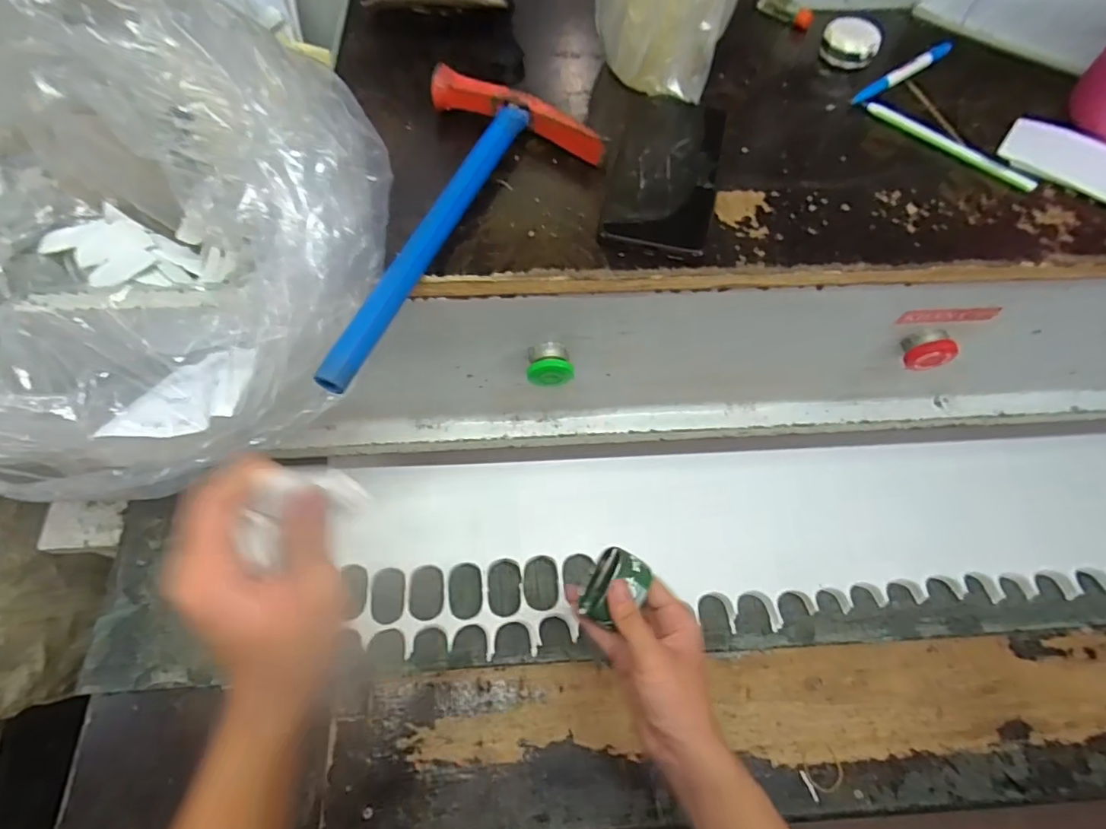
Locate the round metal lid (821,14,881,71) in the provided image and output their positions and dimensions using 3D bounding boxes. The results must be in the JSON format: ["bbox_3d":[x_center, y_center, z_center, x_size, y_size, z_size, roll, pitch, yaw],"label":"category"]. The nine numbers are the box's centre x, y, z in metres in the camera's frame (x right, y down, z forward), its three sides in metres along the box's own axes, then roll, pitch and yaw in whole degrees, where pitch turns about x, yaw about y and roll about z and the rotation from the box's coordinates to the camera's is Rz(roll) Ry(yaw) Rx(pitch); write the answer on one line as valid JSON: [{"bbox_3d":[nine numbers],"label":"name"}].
[{"bbox_3d":[0.264,-0.328,0.492,0.047,0.027,0.050,0,65,-1],"label":"round metal lid"}]

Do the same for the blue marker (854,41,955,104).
[{"bbox_3d":[0.308,-0.301,0.486,0.134,0.010,0.016,-35,70,-16],"label":"blue marker"}]

